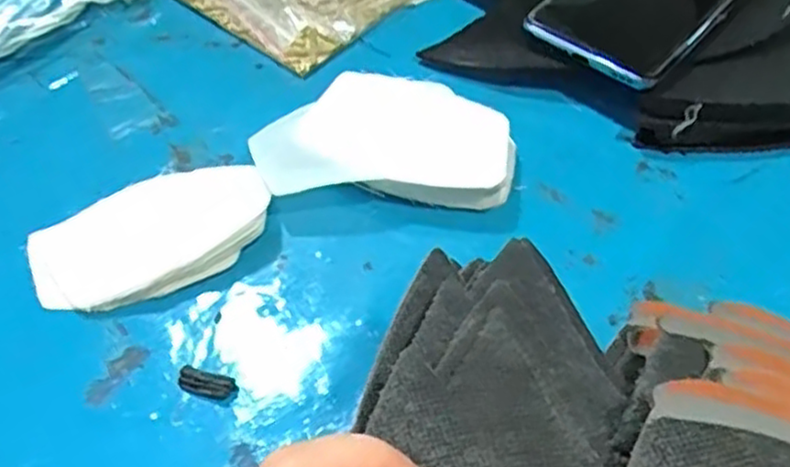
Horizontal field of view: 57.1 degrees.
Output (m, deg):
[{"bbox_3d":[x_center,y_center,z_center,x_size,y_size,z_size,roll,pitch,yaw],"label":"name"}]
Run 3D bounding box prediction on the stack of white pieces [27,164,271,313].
[{"bbox_3d":[-0.105,0.002,0.314,0.102,0.015,0.056,-23,57,-11],"label":"stack of white pieces"}]

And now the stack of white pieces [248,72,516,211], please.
[{"bbox_3d":[-0.006,-0.040,0.329,0.114,0.028,0.058,0,56,5],"label":"stack of white pieces"}]

